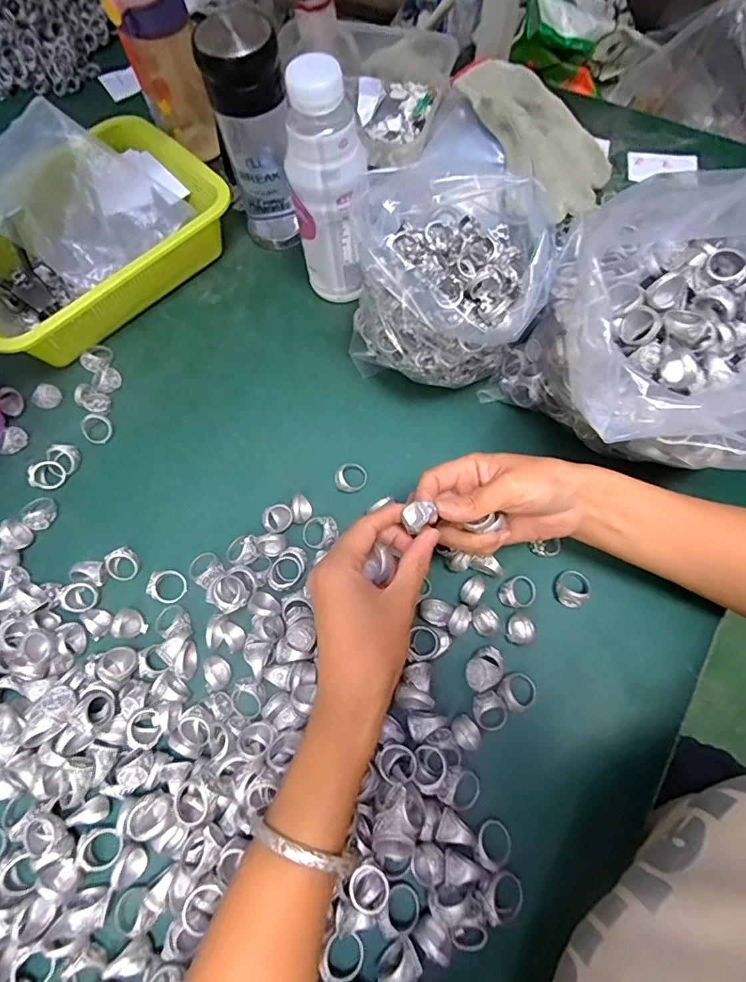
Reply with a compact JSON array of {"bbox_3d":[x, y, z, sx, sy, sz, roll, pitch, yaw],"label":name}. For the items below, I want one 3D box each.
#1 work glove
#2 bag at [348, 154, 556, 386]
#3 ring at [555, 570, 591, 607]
[{"bbox_3d":[0.183,-0.397,0.536,0.123,0.028,0.180,-35,90,-23],"label":"work glove"},{"bbox_3d":[0.065,-0.160,0.418,0.149,0.154,0.132,39,74,14],"label":"bag"},{"bbox_3d":[0.160,0.076,0.388,0.025,0.011,0.029,38,73,14],"label":"ring"}]

